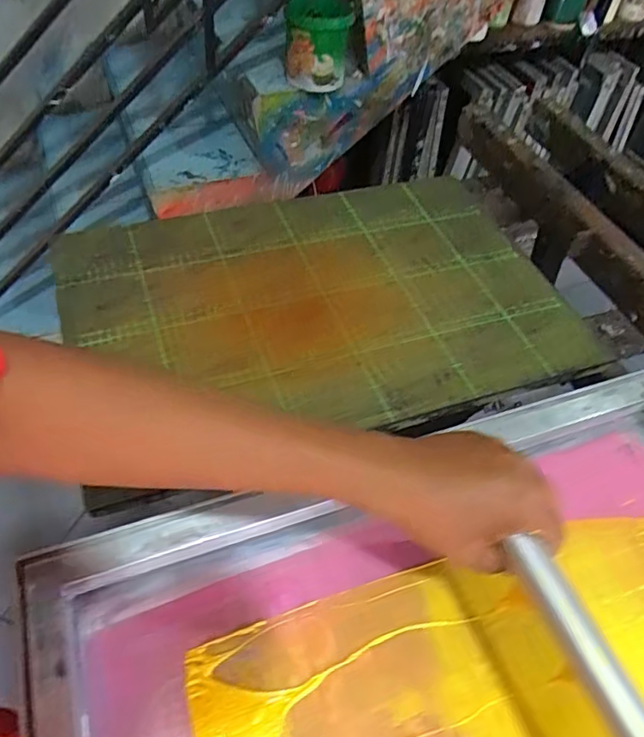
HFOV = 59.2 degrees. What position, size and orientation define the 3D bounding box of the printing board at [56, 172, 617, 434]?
[{"bbox_3d":[-0.002,-0.090,0.700,0.594,0.037,0.406,-14,54,-16],"label":"printing board"}]

